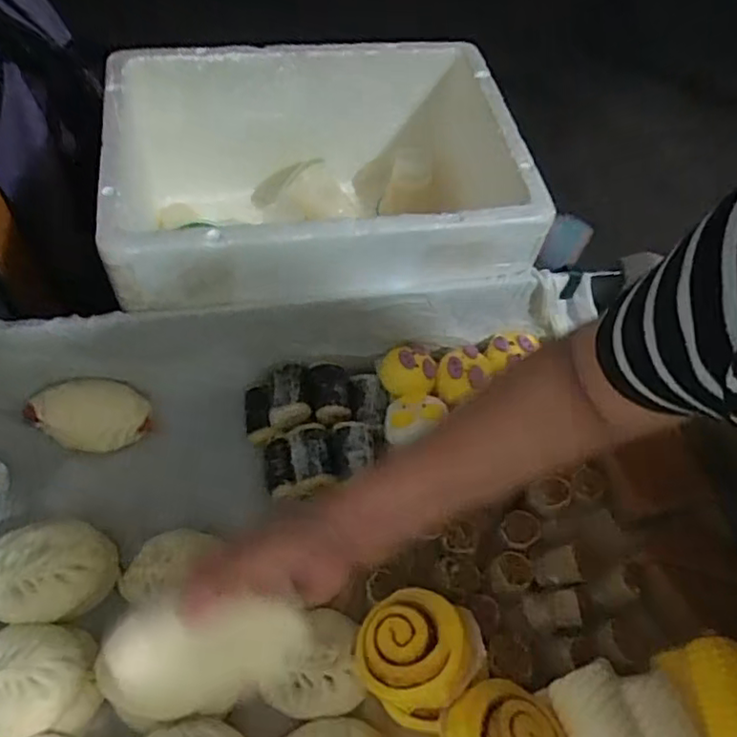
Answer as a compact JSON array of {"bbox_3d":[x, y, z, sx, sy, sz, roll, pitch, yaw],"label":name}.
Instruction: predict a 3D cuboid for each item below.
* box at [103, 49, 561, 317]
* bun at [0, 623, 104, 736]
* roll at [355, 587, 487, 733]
[{"bbox_3d":[-0.064,-0.210,0.789,0.451,0.225,0.344,-7,57,-9],"label":"box"},{"bbox_3d":[-0.298,0.268,0.540,0.116,0.059,0.090,-7,57,-9],"label":"bun"},{"bbox_3d":[0.045,0.248,0.554,0.102,0.057,0.100,2,56,-3],"label":"roll"}]

